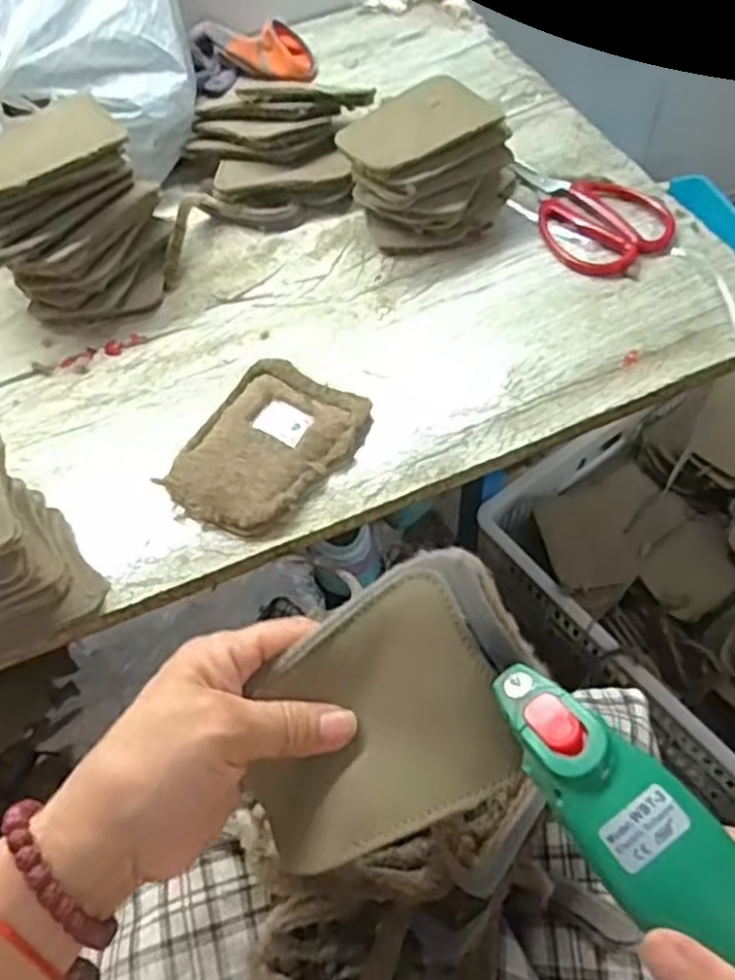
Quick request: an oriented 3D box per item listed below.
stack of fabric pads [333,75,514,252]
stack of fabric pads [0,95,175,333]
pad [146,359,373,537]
[{"bbox_3d":[0.051,-0.256,0.608,0.131,0.078,0.101,-39,61,-21],"label":"stack of fabric pads"},{"bbox_3d":[-0.220,-0.202,0.570,0.131,0.116,0.122,-23,57,-11],"label":"stack of fabric pads"},{"bbox_3d":[-0.066,-0.027,0.505,0.096,0.016,0.127,24,61,20],"label":"pad"}]

